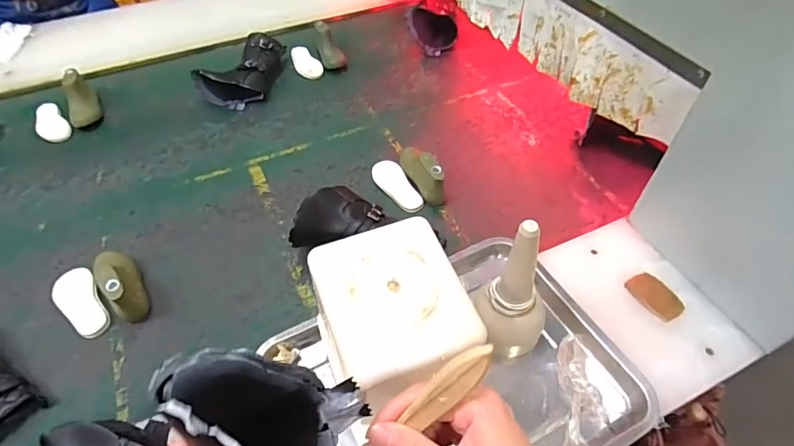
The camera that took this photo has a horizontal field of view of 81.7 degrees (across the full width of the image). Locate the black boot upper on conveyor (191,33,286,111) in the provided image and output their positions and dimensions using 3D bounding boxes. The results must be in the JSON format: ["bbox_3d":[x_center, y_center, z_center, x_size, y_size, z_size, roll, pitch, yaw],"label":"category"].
[{"bbox_3d":[-0.332,-0.341,1.004,0.144,0.060,0.208,12,51,10],"label":"black boot upper on conveyor"}]

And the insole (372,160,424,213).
[{"bbox_3d":[-0.003,-0.065,0.804,0.052,0.012,0.125,-22,53,-17],"label":"insole"}]

